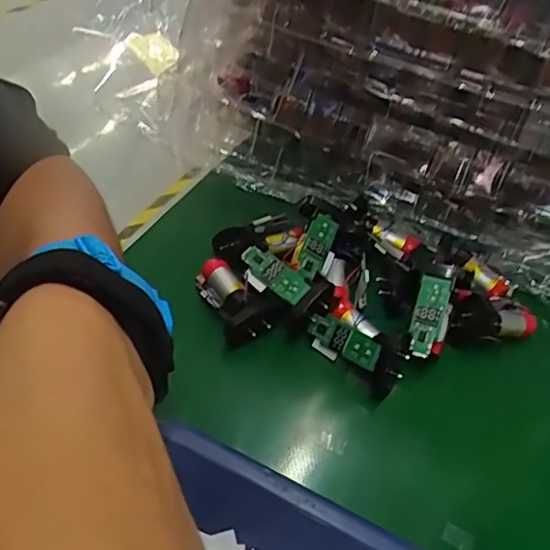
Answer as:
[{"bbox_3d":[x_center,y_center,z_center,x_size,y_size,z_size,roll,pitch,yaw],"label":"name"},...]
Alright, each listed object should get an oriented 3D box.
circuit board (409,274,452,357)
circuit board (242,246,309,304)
[{"bbox_3d":[0.079,0.021,0.300,0.015,0.005,0.042,15,77,10],"label":"circuit board"},{"bbox_3d":[0.000,-0.001,0.313,0.041,0.004,0.015,40,82,21],"label":"circuit board"}]

